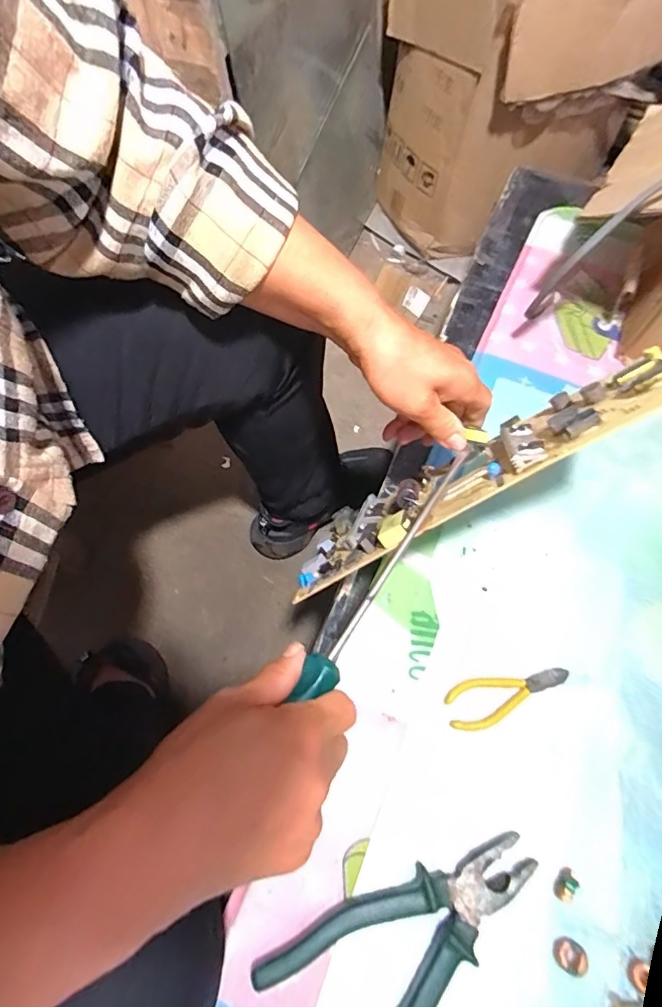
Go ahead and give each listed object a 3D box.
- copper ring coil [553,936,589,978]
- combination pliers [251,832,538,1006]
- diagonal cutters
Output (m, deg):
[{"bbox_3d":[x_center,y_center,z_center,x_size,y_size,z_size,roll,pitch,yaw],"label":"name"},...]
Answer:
[{"bbox_3d":[0.158,0.299,0.326,0.021,0.005,0.018,17,64,8],"label":"copper ring coil"},{"bbox_3d":[0.047,0.283,0.325,0.188,0.015,0.081,-32,67,-16],"label":"combination pliers"},{"bbox_3d":[0.146,0.159,0.405,0.102,0.011,0.036,-9,63,-5],"label":"diagonal cutters"}]

